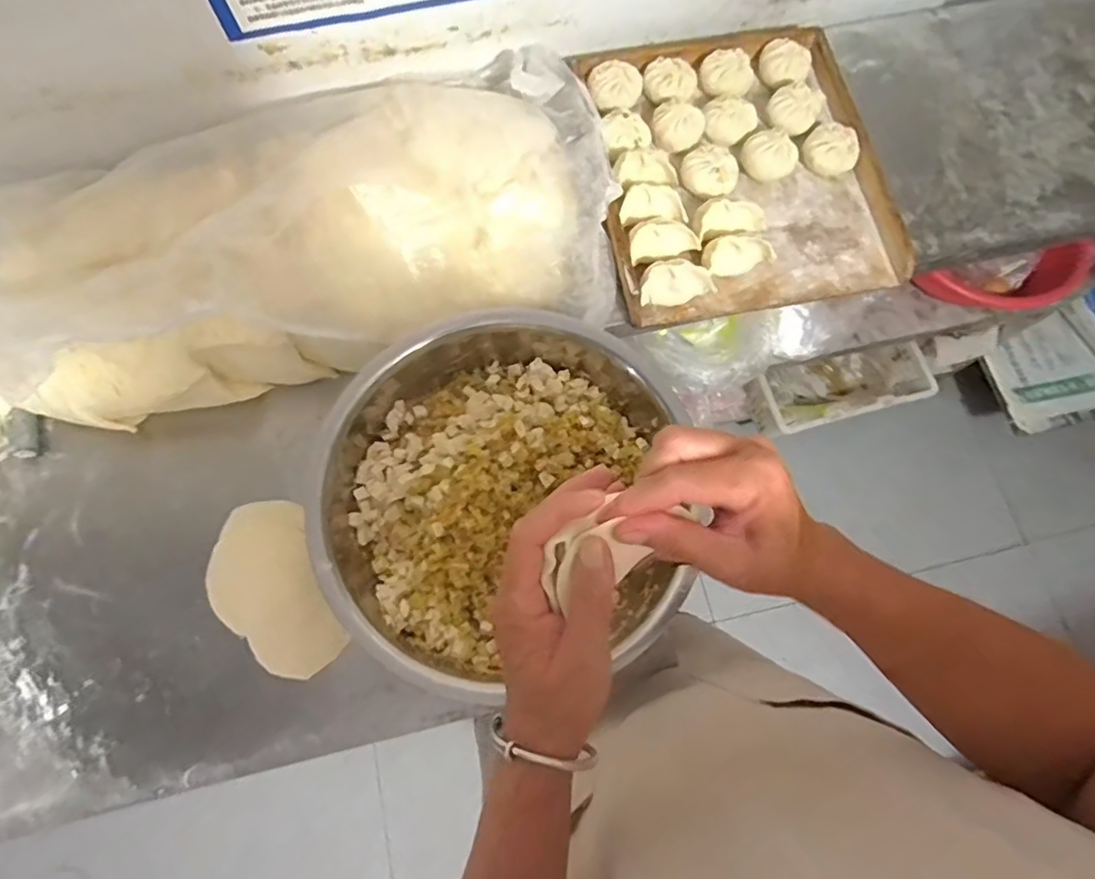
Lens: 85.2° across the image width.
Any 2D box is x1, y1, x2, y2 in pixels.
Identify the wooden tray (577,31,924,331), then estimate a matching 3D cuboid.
[{"bbox_3d":[0.239,-0.364,0.765,0.361,0.056,0.410,-10,74,-4],"label":"wooden tray"}]

